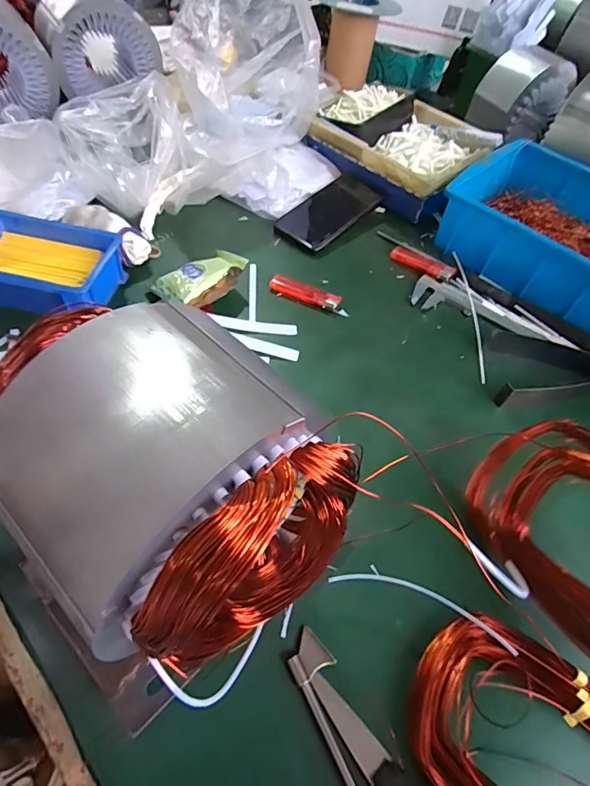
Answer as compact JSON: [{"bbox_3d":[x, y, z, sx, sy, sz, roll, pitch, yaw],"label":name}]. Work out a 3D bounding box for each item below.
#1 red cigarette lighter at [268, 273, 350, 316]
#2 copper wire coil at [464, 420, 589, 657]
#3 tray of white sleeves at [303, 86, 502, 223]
[{"bbox_3d":[0.016,-0.113,0.519,0.094,0.012,0.020,23,60,9],"label":"red cigarette lighter"},{"bbox_3d":[0.209,0.102,0.315,0.121,0.034,0.178,-53,52,13],"label":"copper wire coil"},{"bbox_3d":[0.156,-0.373,0.656,0.233,0.051,0.188,40,60,20],"label":"tray of white sleeves"}]

